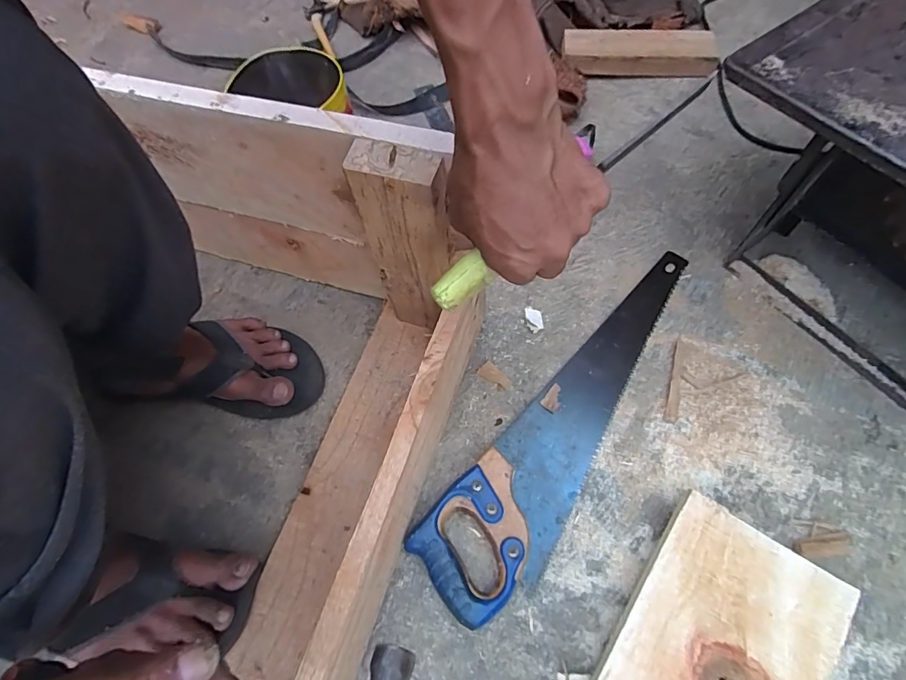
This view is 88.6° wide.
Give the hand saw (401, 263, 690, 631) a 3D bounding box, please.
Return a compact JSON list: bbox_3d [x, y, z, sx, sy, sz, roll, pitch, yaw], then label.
[{"bbox_3d":[0.151,0.079,0.506,0.109,0.028,0.470,39,72,20],"label":"hand saw"}]

